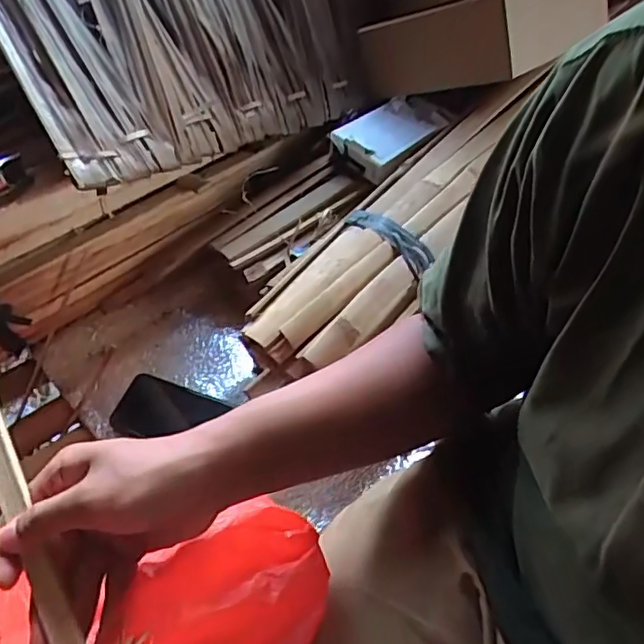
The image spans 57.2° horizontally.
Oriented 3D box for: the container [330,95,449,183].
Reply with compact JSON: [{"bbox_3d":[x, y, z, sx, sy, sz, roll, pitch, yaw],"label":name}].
[{"bbox_3d":[0.103,-0.276,0.869,0.104,0.036,0.162,37,58,26],"label":"container"}]

